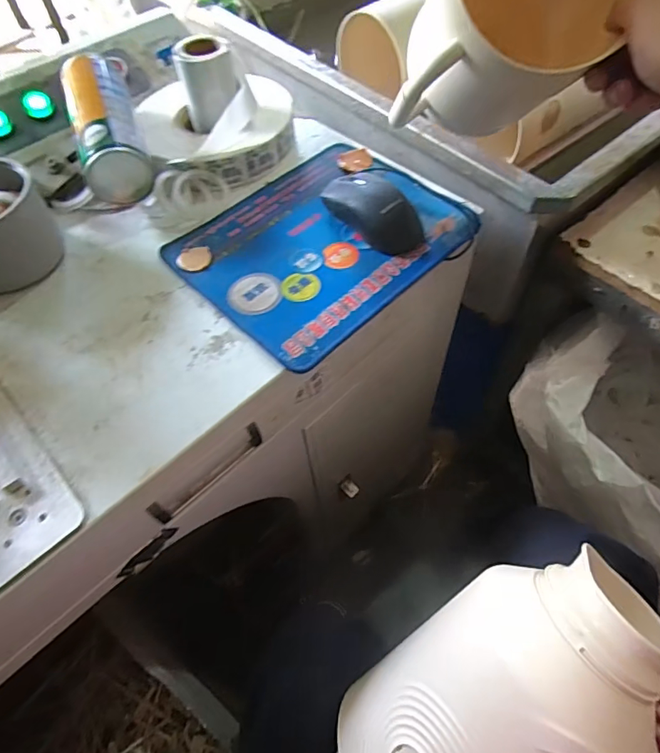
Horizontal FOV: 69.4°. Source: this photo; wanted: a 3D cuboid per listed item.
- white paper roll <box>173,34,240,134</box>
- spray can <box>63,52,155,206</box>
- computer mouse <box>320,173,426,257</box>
[{"bbox_3d":[-0.131,-0.322,0.516,0.059,0.072,0.049,-16,58,-6],"label":"white paper roll"},{"bbox_3d":[-0.234,-0.269,0.496,0.064,0.064,0.205,-20,59,-8],"label":"spray can"},{"bbox_3d":[0.043,-0.164,0.467,0.054,0.036,0.106,-38,63,-18],"label":"computer mouse"}]

